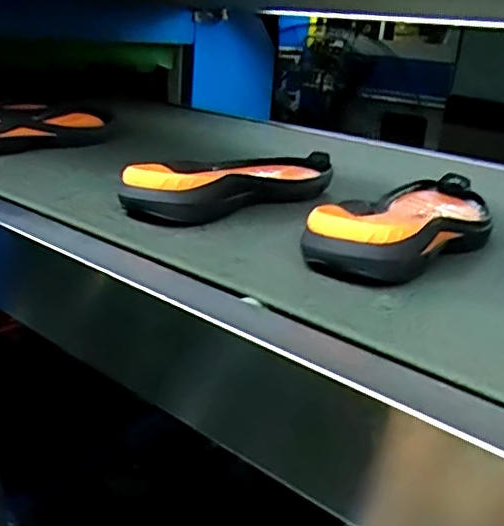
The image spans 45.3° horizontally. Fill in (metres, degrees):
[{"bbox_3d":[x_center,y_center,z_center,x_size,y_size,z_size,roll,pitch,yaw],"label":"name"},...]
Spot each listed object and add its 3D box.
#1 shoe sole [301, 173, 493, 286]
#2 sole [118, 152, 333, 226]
[{"bbox_3d":[0.161,-0.039,0.590,0.117,0.050,0.308,20,25,32],"label":"shoe sole"},{"bbox_3d":[-0.014,-0.104,0.700,0.110,0.055,0.317,24,27,39],"label":"sole"}]

